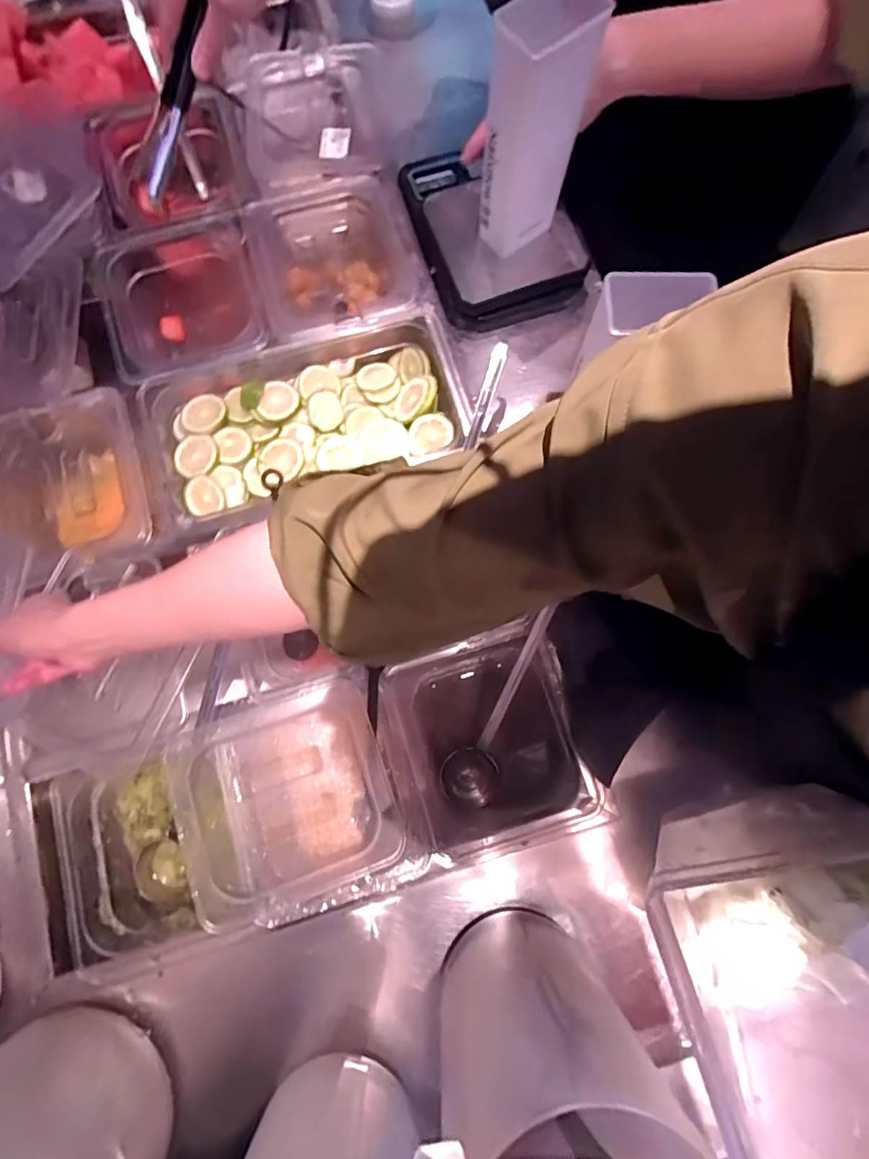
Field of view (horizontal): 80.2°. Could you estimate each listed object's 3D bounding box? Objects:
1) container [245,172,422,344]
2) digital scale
[{"bbox_3d":[-0.112,-0.337,0.579,0.167,0.079,0.170,0,79,0],"label":"container"},{"bbox_3d":[0.064,-0.365,0.538,0.150,0.047,0.191,-20,80,-4],"label":"digital scale"}]

